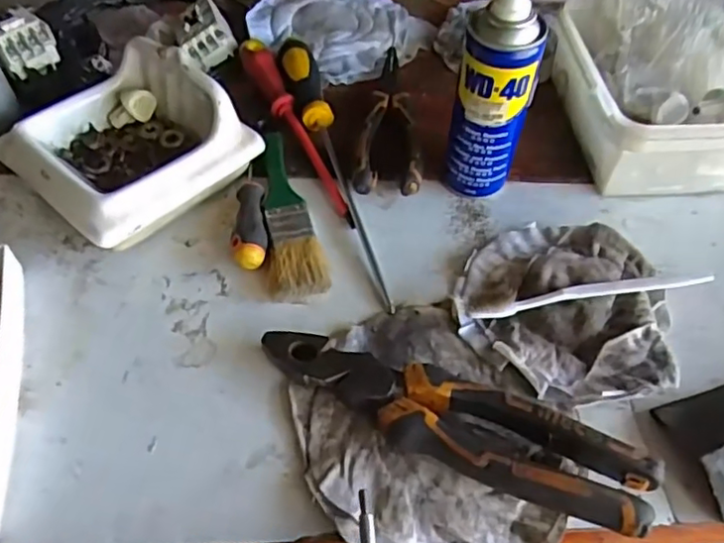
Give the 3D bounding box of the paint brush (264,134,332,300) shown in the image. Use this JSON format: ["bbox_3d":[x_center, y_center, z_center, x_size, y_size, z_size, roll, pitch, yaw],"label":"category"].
[{"bbox_3d":[-0.054,-0.048,0.471,0.041,0.012,0.160,-7,53,-5],"label":"paint brush"}]

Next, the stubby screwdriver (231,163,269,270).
[{"bbox_3d":[-0.083,-0.045,0.466,0.024,0.025,0.104,-4,53,-3],"label":"stubby screwdriver"}]

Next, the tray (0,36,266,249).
[{"bbox_3d":[-0.181,-0.098,0.474,0.144,0.073,0.148,35,61,24],"label":"tray"}]

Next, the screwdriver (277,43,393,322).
[{"bbox_3d":[-0.024,-0.095,0.494,0.029,0.028,0.291,-13,54,-10],"label":"screwdriver"}]

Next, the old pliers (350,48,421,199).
[{"bbox_3d":[0.033,-0.141,0.535,0.051,0.021,0.196,7,53,6],"label":"old pliers"}]

